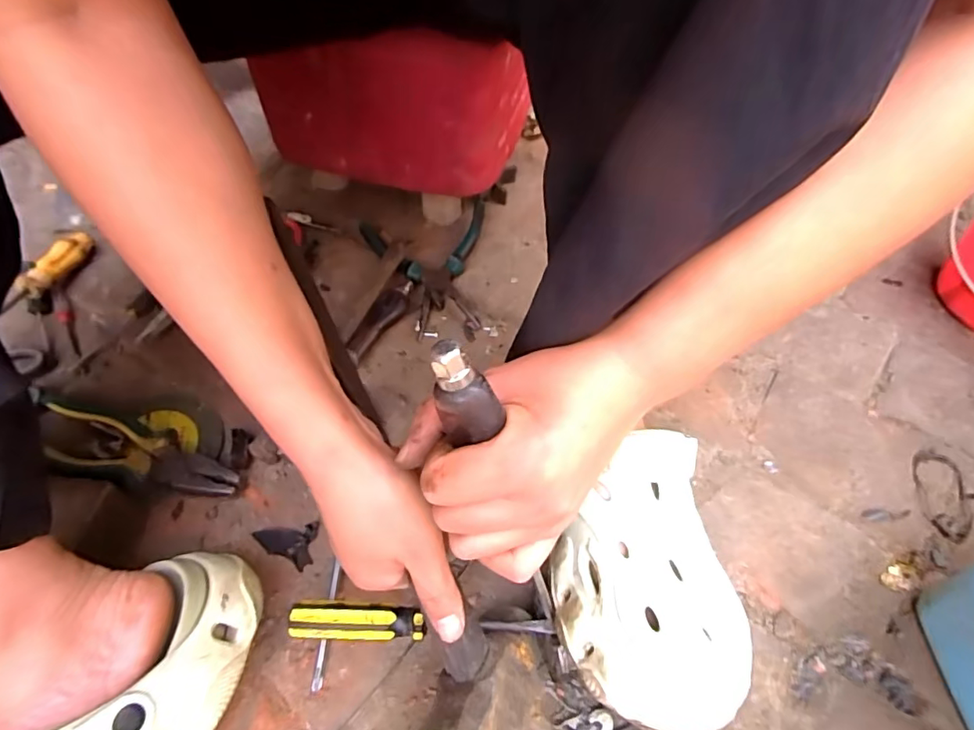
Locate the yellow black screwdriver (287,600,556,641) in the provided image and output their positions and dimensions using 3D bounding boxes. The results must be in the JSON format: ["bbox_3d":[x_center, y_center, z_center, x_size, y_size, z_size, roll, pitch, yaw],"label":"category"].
[{"bbox_3d":[-0.040,0.160,0.328,0.157,0.021,0.020,2,53,-1],"label":"yellow black screwdriver"}]

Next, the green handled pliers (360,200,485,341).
[{"bbox_3d":[-0.061,-0.105,0.568,0.136,0.032,0.160,-7,53,-8],"label":"green handled pliers"}]

